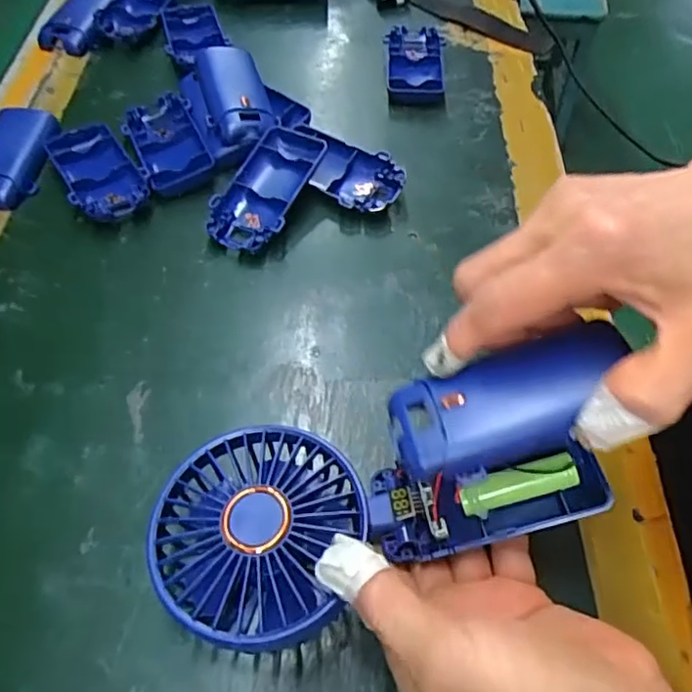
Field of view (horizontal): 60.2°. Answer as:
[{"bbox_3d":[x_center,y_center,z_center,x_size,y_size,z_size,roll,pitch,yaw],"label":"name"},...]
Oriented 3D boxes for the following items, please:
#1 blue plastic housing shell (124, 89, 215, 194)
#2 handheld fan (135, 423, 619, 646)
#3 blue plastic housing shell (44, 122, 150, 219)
[{"bbox_3d":[-0.124,-0.142,0.414,0.045,0.016,0.088,-21,59,-16],"label":"blue plastic housing shell"},{"bbox_3d":[0.013,0.069,0.241,0.174,0.027,0.084,-5,55,-4],"label":"handheld fan"},{"bbox_3d":[-0.168,-0.118,0.404,0.047,0.016,0.096,-25,60,-18],"label":"blue plastic housing shell"}]

